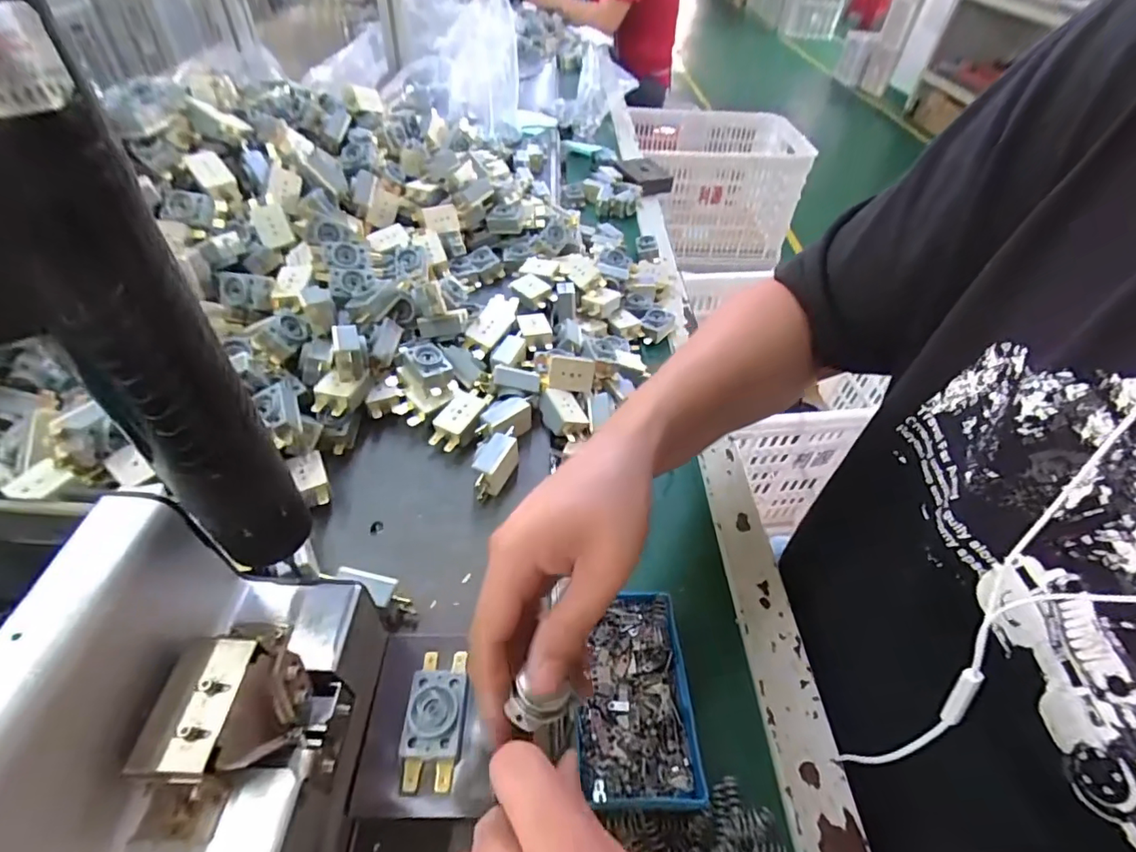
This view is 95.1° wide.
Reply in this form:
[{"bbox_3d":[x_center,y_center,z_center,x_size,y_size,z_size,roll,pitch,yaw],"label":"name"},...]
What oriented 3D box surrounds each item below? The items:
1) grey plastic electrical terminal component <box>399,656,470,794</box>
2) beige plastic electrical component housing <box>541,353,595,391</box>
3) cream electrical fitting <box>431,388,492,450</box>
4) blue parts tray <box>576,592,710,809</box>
[{"bbox_3d":[-0.065,0.141,0.254,0.026,0.013,0.059,3,47,-2],"label":"grey plastic electrical terminal component"},{"bbox_3d":[0.001,-0.045,0.438,0.041,0.029,0.018,7,22,-8],"label":"beige plastic electrical component housing"},{"bbox_3d":[-0.083,-0.005,0.407,0.028,0.016,0.056,29,61,28],"label":"cream electrical fitting"},{"bbox_3d":[0.038,0.157,0.307,0.062,0.019,0.113,1,47,-4],"label":"blue parts tray"}]

